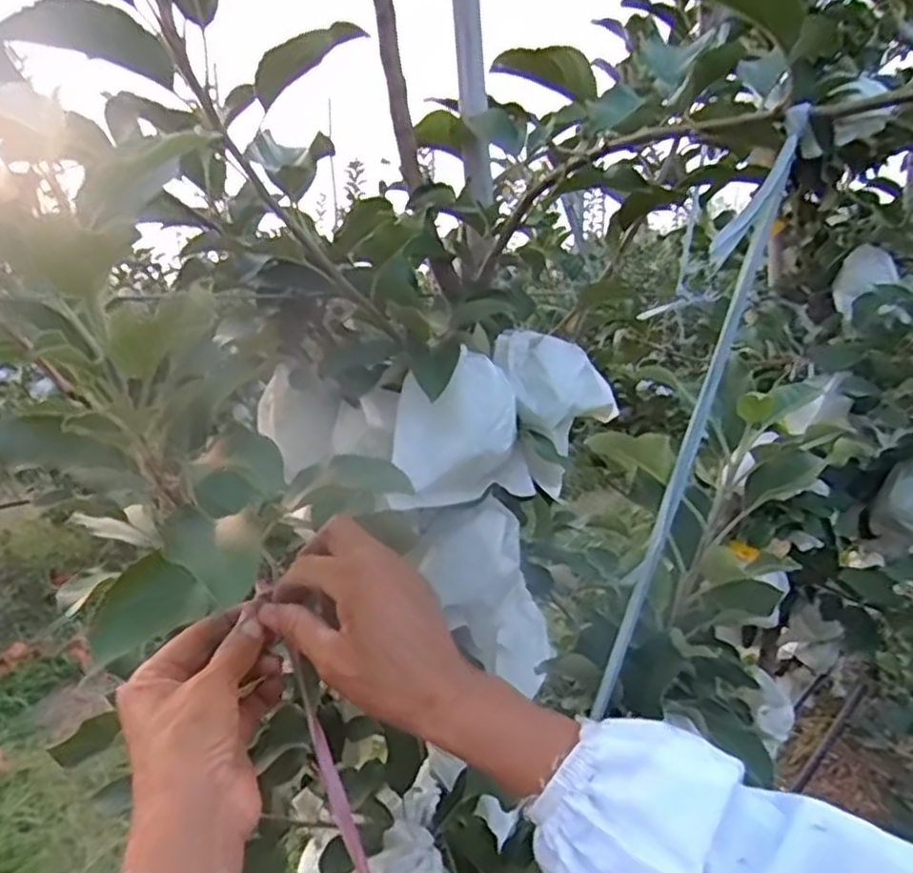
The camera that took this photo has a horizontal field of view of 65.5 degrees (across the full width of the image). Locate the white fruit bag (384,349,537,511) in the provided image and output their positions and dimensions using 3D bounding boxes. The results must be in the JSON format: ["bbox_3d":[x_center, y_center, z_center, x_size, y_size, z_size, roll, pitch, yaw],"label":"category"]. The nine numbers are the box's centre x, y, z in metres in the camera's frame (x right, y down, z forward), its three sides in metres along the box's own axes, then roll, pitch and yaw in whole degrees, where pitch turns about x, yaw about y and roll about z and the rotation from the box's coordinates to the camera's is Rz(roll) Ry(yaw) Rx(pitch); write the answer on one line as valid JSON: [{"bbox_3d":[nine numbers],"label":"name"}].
[{"bbox_3d":[0.006,-0.003,0.520,0.106,0.101,0.060,2,14,3],"label":"white fruit bag"}]

